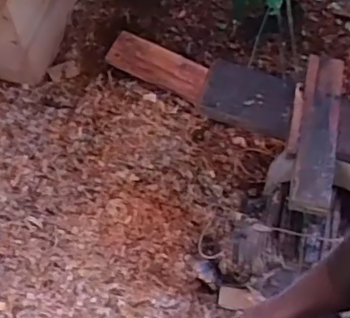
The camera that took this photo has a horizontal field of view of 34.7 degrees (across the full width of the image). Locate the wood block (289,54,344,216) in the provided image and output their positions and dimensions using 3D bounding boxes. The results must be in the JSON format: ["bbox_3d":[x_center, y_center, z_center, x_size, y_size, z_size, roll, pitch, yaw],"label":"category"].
[{"bbox_3d":[0.332,-0.076,1.278,0.095,0.040,0.449,12,57,4],"label":"wood block"}]

